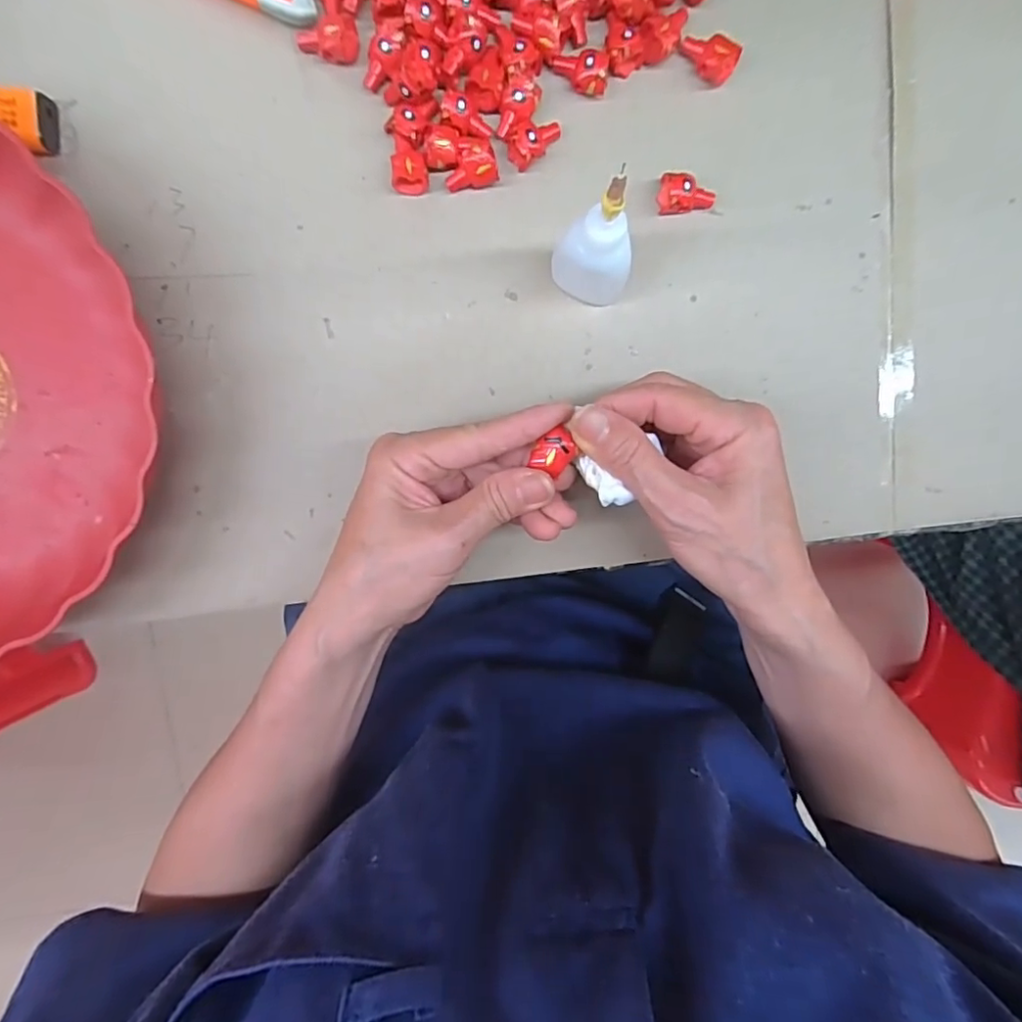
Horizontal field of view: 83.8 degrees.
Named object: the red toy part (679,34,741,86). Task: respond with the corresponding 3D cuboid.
[{"bbox_3d":[0.092,-0.212,0.265,0.026,0.014,0.019,39,95,-7],"label":"red toy part"}]

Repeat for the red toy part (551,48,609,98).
[{"bbox_3d":[0.032,-0.203,0.263,0.027,0.013,0.014,14,97,-5],"label":"red toy part"}]

